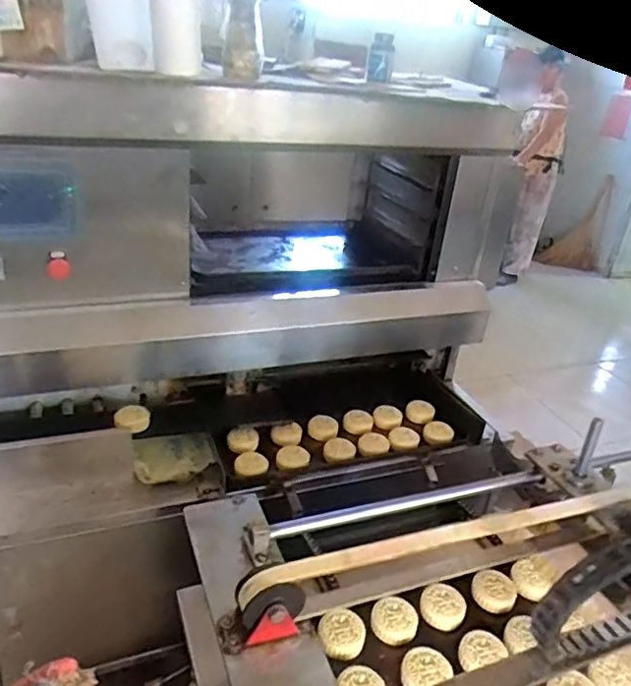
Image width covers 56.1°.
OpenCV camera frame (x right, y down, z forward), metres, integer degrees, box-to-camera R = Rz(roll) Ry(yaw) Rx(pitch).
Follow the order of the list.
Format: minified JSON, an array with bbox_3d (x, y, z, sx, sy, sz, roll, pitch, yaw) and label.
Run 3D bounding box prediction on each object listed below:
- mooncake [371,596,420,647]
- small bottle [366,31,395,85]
[{"bbox_3d":[0.124,0.432,0.923,0.069,0.033,0.067,14,29,18],"label":"mooncake"},{"bbox_3d":[0.159,-0.686,1.430,0.063,0.104,0.060,6,27,3],"label":"small bottle"}]

